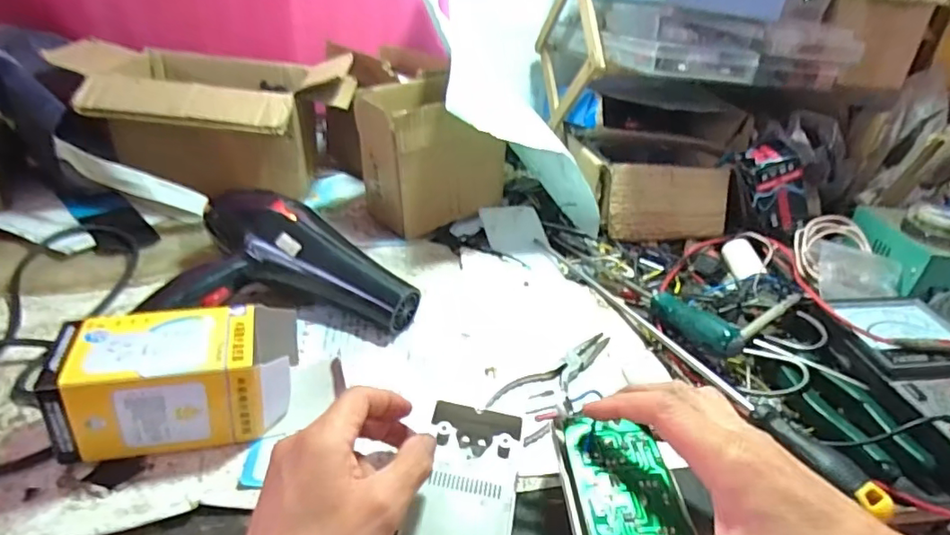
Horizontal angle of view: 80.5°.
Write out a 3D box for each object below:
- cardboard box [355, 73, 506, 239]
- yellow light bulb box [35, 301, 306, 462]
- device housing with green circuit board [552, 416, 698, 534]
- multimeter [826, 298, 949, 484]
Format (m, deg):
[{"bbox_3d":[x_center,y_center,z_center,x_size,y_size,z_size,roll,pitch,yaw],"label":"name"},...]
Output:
[{"bbox_3d":[-0.053,-0.126,0.654,0.151,0.143,0.101,-21,39,-39],"label":"cardboard box"},{"bbox_3d":[-0.199,0.075,0.390,0.142,0.071,0.083,-3,31,-17],"label":"yellow light bulb box"},{"bbox_3d":[0.084,0.129,0.318,0.064,0.017,0.099,0,32,-6],"label":"device housing with green circuit board"},{"bbox_3d":[0.365,0.093,0.448,0.120,0.050,0.174,1,30,-9],"label":"multimeter"}]

